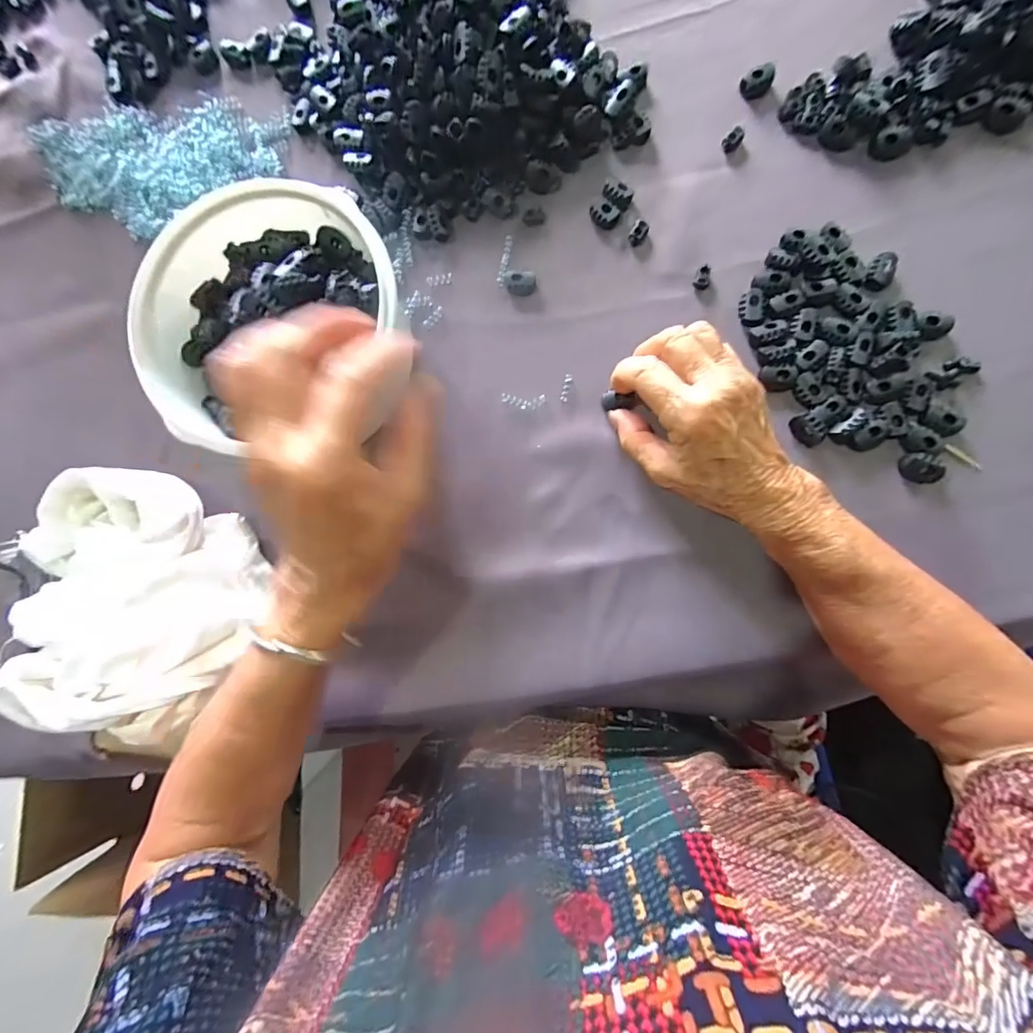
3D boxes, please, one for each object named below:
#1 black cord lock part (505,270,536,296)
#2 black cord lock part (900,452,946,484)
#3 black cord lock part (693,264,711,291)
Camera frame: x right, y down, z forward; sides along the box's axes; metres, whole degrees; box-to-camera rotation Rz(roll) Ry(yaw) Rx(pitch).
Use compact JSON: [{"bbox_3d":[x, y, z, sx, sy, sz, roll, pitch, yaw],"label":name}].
[{"bbox_3d":[0.002,-0.165,0.328,0.022,0.010,0.014,6,88,6],"label":"black cord lock part"},{"bbox_3d":[0.252,-0.030,0.288,0.021,0.011,0.016,18,89,6],"label":"black cord lock part"},{"bbox_3d":[0.128,-0.164,0.315,0.011,0.005,0.018,19,90,7],"label":"black cord lock part"}]

